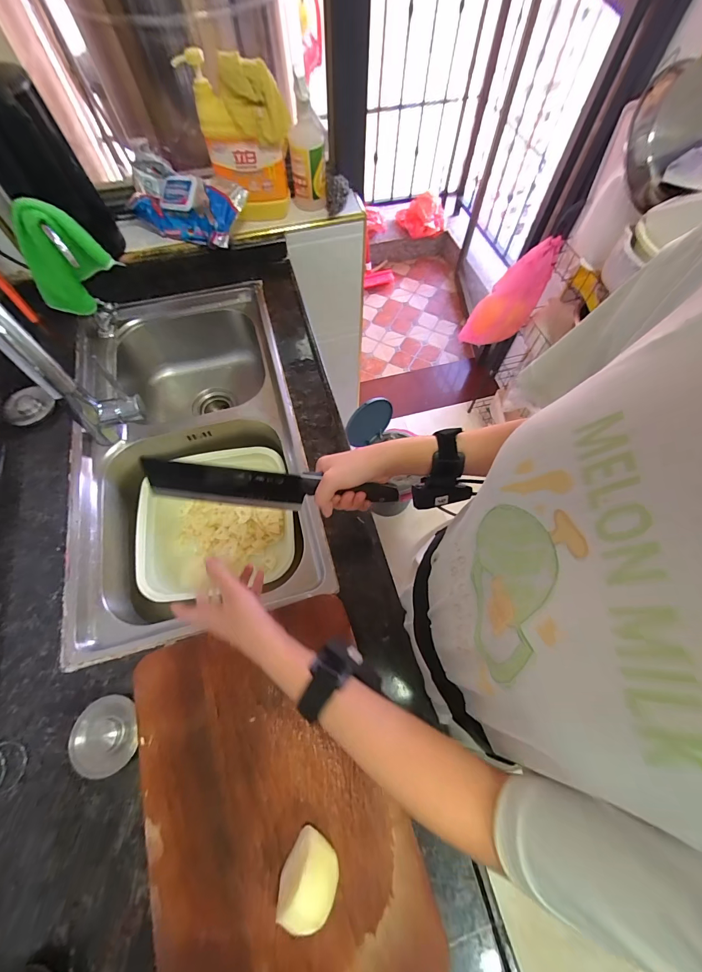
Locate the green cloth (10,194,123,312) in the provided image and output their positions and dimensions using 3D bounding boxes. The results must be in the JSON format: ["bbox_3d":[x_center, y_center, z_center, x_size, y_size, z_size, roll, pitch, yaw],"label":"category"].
[{"bbox_3d":[-0.478,-0.380,0.607,0.130,0.157,0.059,-3,65,-2],"label":"green cloth"}]

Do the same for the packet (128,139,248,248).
[{"bbox_3d":[-0.353,-0.603,0.781,0.252,0.123,0.102,23,67,10],"label":"packet"}]

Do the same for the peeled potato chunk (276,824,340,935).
[{"bbox_3d":[-0.041,0.390,0.359,0.050,0.053,0.062,27,68,11],"label":"peeled potato chunk"}]

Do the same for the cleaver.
[{"bbox_3d":[-0.093,0.003,0.441,0.293,0.083,0.017,4,65,-5],"label":"cleaver"}]

